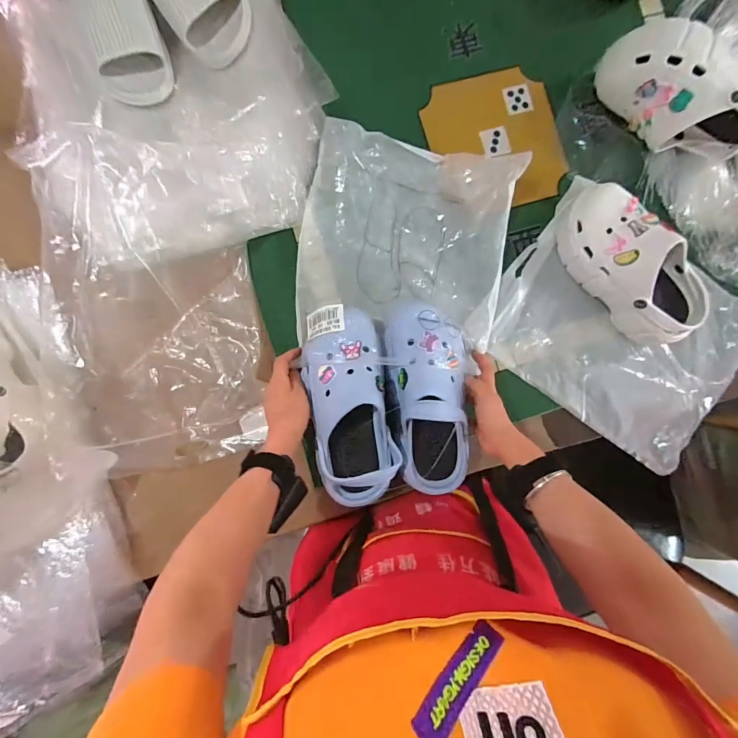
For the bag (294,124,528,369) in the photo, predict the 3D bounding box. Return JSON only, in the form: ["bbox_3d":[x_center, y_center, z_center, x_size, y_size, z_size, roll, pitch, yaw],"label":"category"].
[{"bbox_3d":[0.054,-0.172,0.536,0.295,0.098,0.343,7,89,-3],"label":"bag"}]

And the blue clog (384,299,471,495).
[{"bbox_3d":[0.086,0.036,0.506,0.101,0.097,0.253,-9,95,-4],"label":"blue clog"}]

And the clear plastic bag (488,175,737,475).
[{"bbox_3d":[0.412,-0.065,0.613,0.400,0.020,0.320,34,87,-2],"label":"clear plastic bag"}]

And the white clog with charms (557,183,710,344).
[{"bbox_3d":[0.393,-0.151,0.563,0.105,0.101,0.263,-38,91,-3],"label":"white clog with charms"}]

